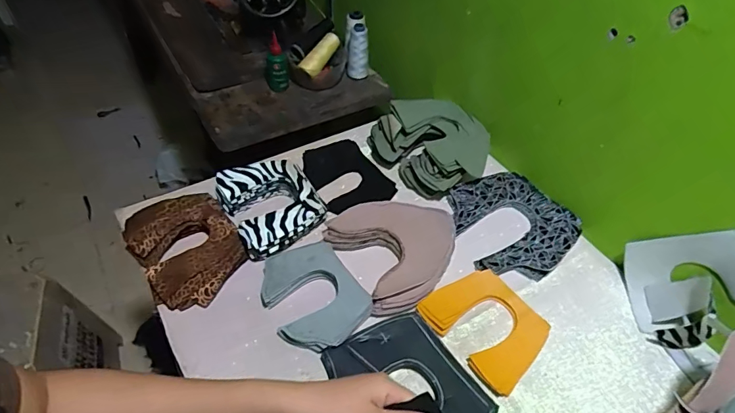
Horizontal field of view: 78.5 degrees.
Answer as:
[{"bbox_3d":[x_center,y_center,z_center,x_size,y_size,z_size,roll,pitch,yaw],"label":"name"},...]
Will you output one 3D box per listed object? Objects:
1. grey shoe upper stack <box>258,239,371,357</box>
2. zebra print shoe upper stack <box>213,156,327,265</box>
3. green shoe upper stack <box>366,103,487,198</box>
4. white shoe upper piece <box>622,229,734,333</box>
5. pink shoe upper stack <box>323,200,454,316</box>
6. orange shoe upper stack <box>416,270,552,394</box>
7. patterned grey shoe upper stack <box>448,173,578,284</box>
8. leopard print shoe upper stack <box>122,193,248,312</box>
[{"bbox_3d":[-0.074,0.121,0.612,0.118,0.023,0.158,-24,55,-23],"label":"grey shoe upper stack"},{"bbox_3d":[-0.149,-0.003,0.704,0.133,0.054,0.158,-24,55,-23],"label":"zebra print shoe upper stack"},{"bbox_3d":[0.121,-0.112,0.788,0.172,0.075,0.182,-26,56,-24],"label":"green shoe upper stack"},{"bbox_3d":[0.406,0.103,0.573,0.072,0.153,0.165,-26,56,-24],"label":"white shoe upper piece"},{"bbox_3d":[0.046,0.053,0.660,0.169,0.022,0.175,-25,55,-23],"label":"pink shoe upper stack"},{"bbox_3d":[0.160,0.156,0.602,0.124,0.012,0.148,-29,57,-26],"label":"orange shoe upper stack"},{"bbox_3d":[0.226,0.024,0.713,0.175,0.021,0.189,-21,54,-21],"label":"patterned grey shoe upper stack"},{"bbox_3d":[-0.262,0.059,0.657,0.136,0.044,0.184,-29,57,-26],"label":"leopard print shoe upper stack"}]

